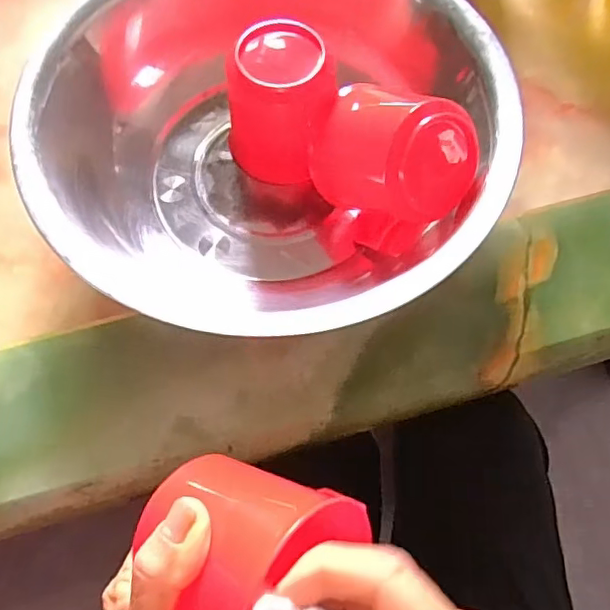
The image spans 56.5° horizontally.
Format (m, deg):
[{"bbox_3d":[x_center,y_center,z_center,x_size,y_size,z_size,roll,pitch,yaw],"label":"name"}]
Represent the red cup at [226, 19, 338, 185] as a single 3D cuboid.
[{"bbox_3d":[-0.015,-0.121,0.355,0.062,0.091,0.059,0,67,0],"label":"red cup"}]

